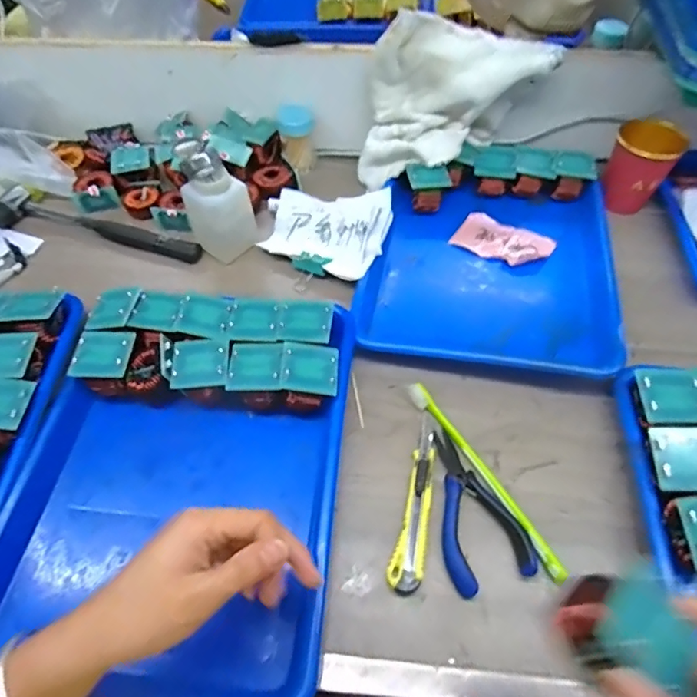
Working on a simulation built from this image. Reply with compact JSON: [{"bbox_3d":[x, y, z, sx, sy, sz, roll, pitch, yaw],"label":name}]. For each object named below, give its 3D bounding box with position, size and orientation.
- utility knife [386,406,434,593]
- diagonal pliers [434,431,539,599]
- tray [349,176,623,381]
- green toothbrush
[{"bbox_3d":[0.054,0.117,0.390,0.023,0.010,0.142,9,56,8],"label":"utility knife"},{"bbox_3d":[0.092,0.120,0.383,0.063,0.008,0.122,-14,56,-8],"label":"diagonal pliers"},{"bbox_3d":[0.149,-0.089,0.524,0.239,0.043,0.275,11,56,9],"label":"tray"},{"bbox_3d":[0.108,0.099,0.398,0.017,0.008,0.187,-26,58,-16],"label":"green toothbrush"}]

